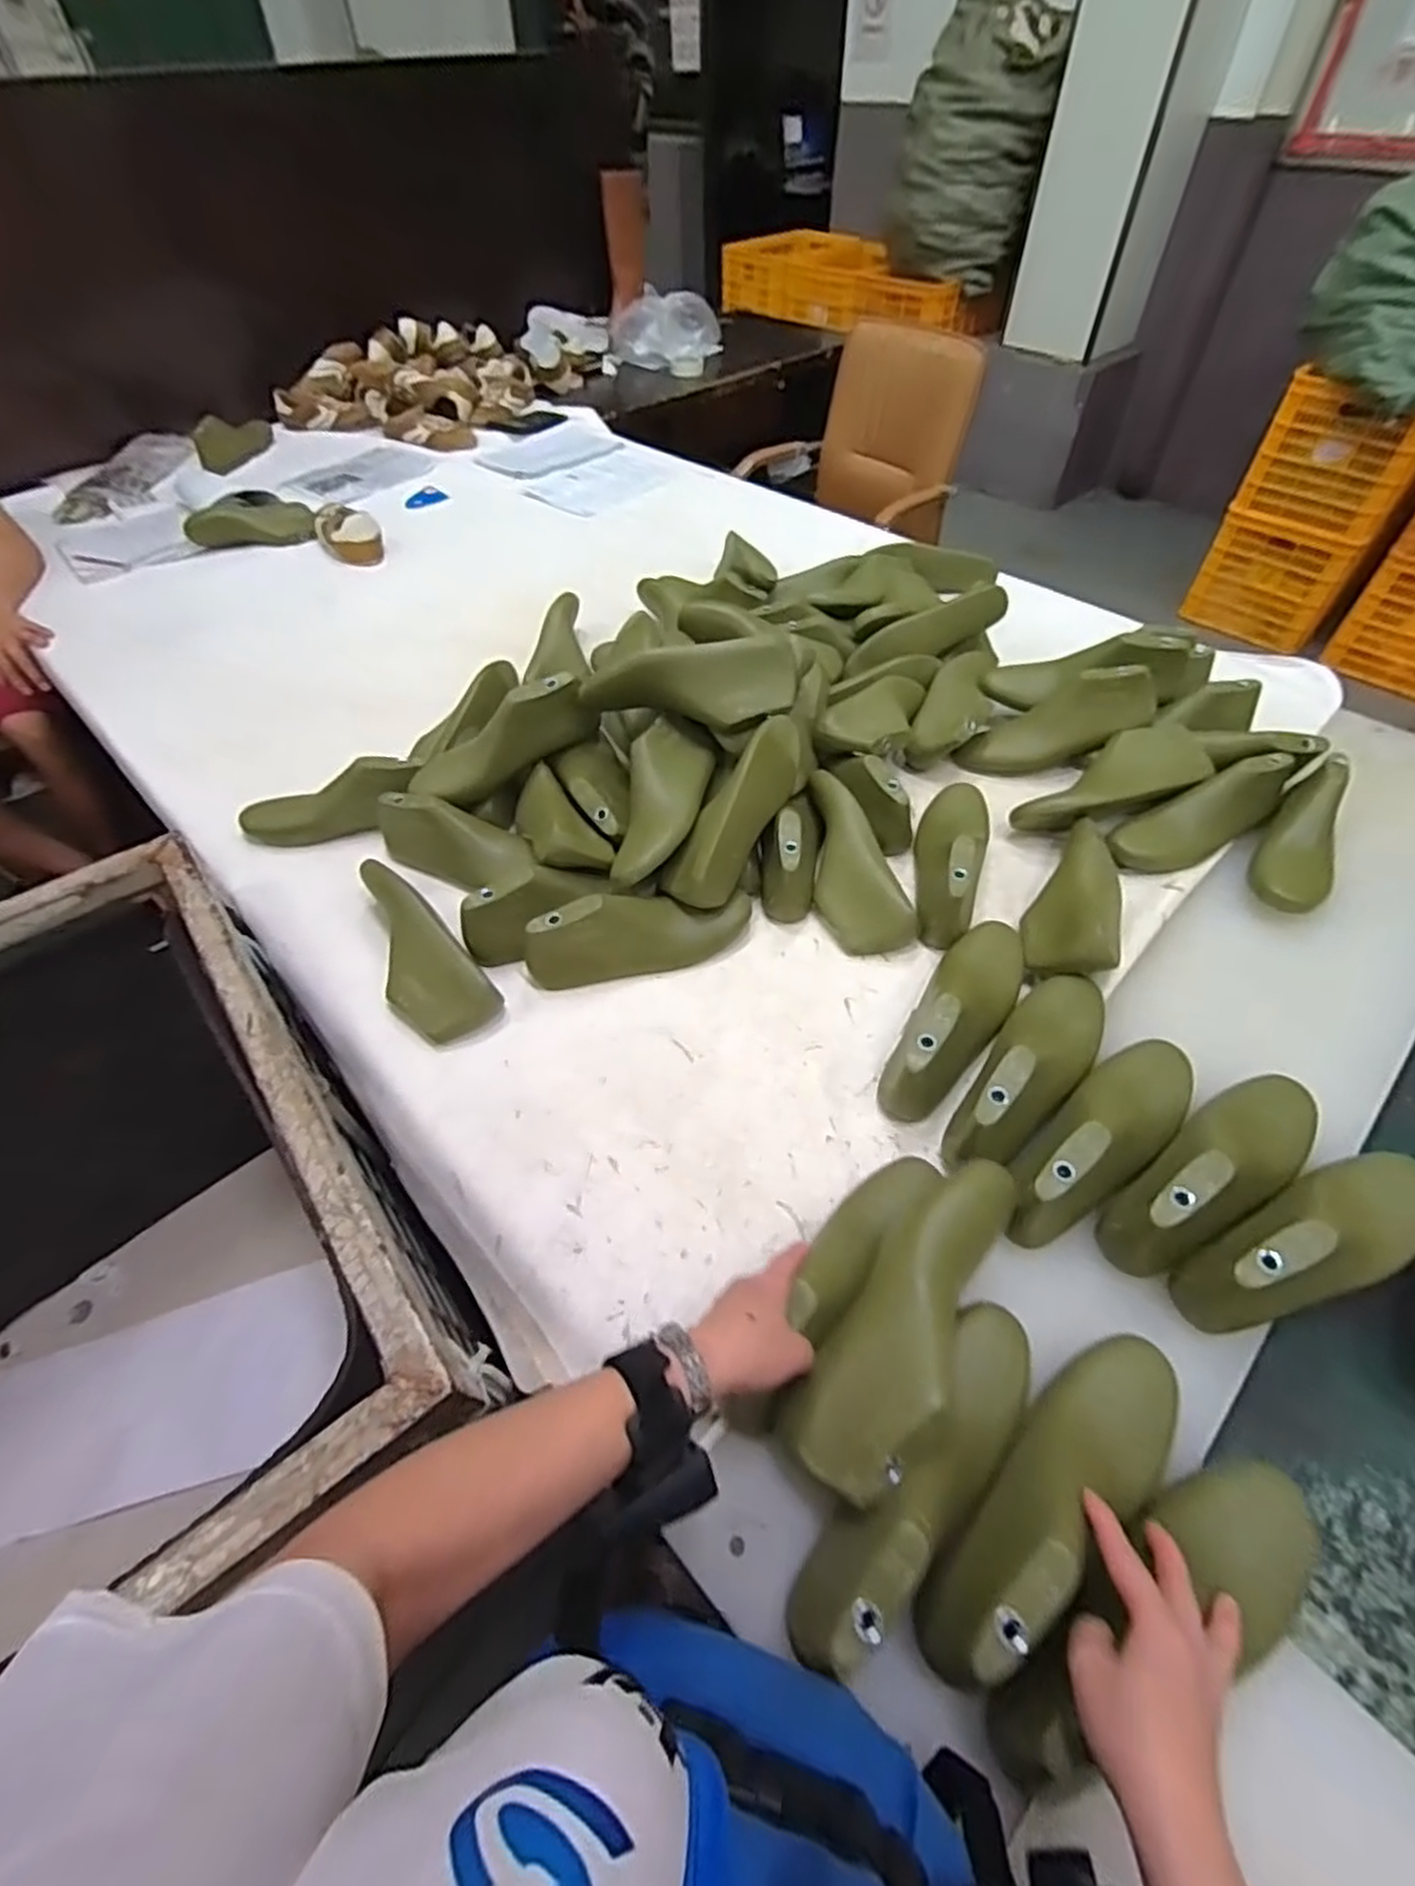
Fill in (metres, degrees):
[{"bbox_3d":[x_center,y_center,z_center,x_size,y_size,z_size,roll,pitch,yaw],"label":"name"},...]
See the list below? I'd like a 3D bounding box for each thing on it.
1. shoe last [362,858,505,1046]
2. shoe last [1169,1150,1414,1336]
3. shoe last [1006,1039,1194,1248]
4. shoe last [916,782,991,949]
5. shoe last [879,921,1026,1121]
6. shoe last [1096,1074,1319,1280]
[{"bbox_3d":[-0.307,-0.004,0.764,0.090,0.058,0.229,-29,71,-20],"label":"shoe last"},{"bbox_3d":[0.468,0.223,0.559,0.233,0.094,0.081,-22,54,-15],"label":"shoe last"},{"bbox_3d":[0.333,0.156,0.612,0.244,0.080,0.076,-35,59,-23],"label":"shoe last"},{"bbox_3d":[0.280,-0.109,0.831,0.079,0.082,0.252,12,53,11],"label":"shoe last"},{"bbox_3d":[0.244,0.059,0.699,0.079,0.088,0.252,25,57,20],"label":"shoe last"},{"bbox_3d":[0.417,0.172,0.586,0.243,0.080,0.078,-30,57,-20],"label":"shoe last"}]

